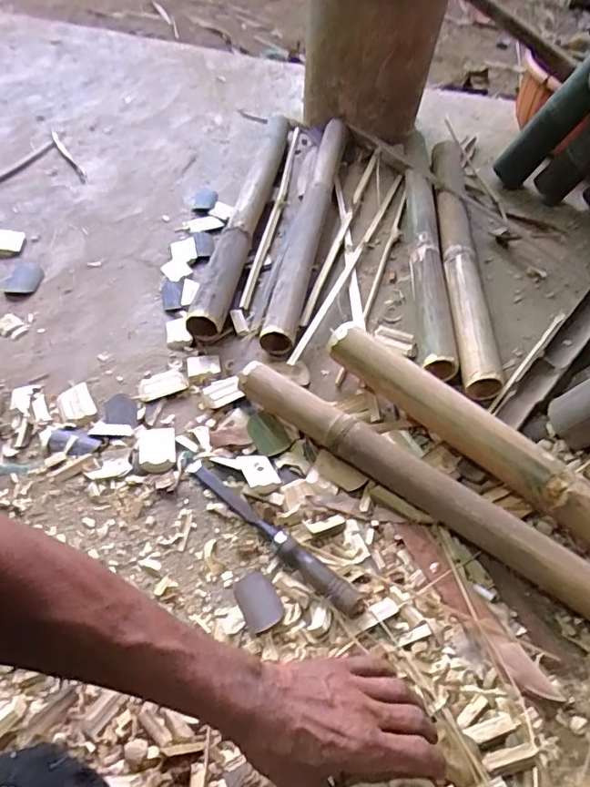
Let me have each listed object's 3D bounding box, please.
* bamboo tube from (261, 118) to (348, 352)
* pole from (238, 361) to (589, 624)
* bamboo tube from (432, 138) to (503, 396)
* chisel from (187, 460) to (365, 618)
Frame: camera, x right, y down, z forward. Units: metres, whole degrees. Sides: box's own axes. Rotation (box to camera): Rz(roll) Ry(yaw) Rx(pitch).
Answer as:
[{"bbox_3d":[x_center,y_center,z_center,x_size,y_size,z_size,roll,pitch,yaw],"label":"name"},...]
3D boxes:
[{"bbox_3d":[0.025,-0.303,0.928,0.061,0.044,0.622,10,52,4],"label":"bamboo tube"},{"bbox_3d":[0.206,0.145,0.577,0.662,0.058,0.052,32,57,20],"label":"pole"},{"bbox_3d":[0.270,-0.244,0.894,0.062,0.055,0.611,5,52,0],"label":"bamboo tube"},{"bbox_3d":[-0.029,0.150,0.579,0.249,0.021,0.027,35,58,22],"label":"chisel"}]

